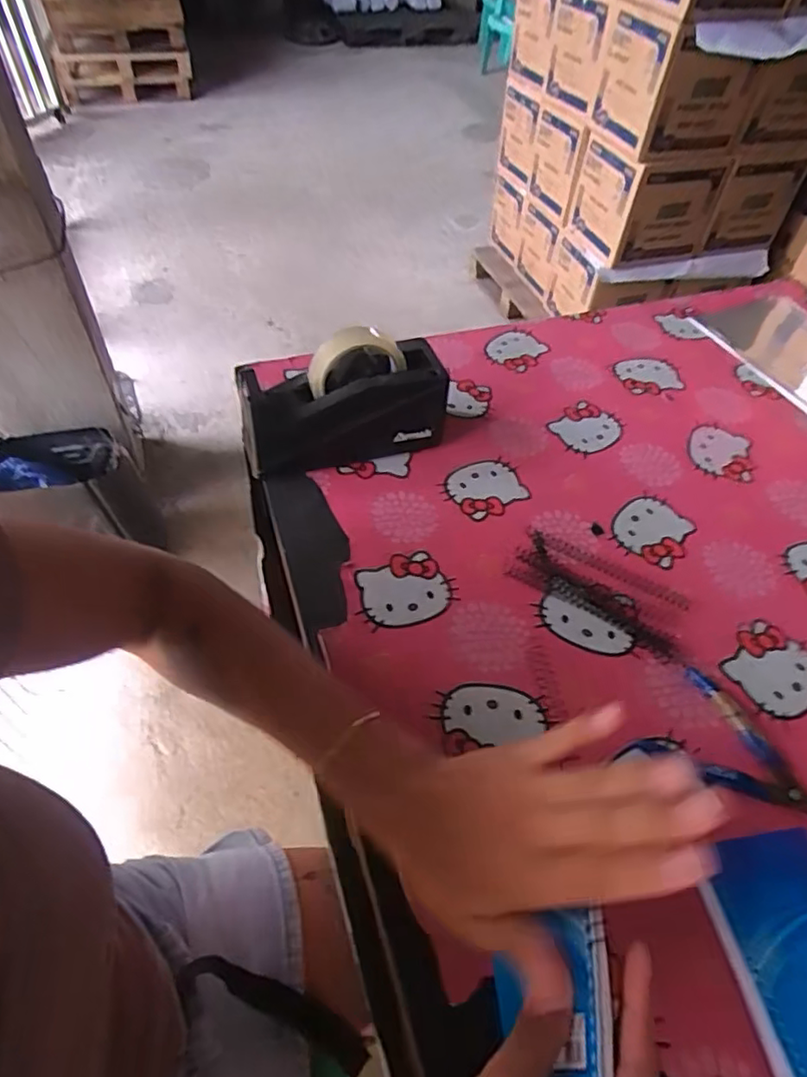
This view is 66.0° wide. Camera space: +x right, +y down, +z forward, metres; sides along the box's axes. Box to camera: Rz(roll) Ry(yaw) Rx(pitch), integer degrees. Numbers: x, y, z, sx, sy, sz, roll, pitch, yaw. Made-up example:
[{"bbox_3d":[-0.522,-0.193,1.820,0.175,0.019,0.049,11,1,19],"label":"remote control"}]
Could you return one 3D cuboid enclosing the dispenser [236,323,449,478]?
[{"bbox_3d":[-0.059,-0.137,0.613,0.198,0.121,0.071,-12,52,-15],"label":"dispenser"}]

